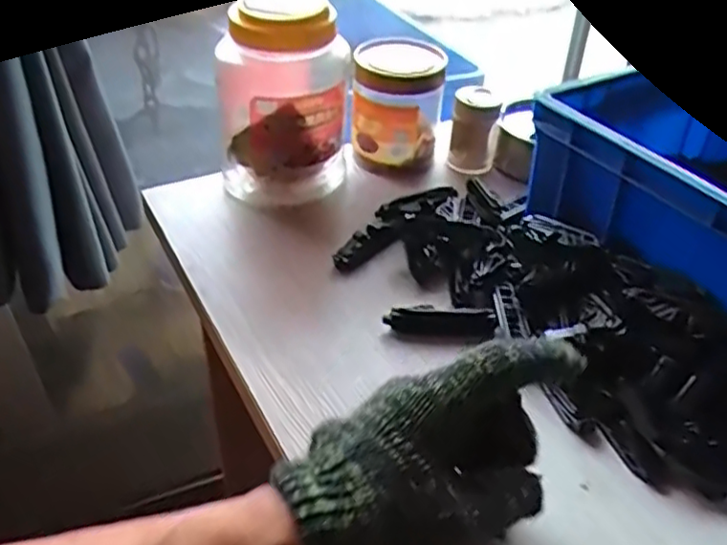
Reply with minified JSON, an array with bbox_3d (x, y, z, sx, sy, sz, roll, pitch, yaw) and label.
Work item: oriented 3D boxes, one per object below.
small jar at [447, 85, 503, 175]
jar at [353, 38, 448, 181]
[{"bbox_3d":[0.109,-0.141,0.673,0.045,0.080,0.038,9,39,9],"label":"small jar"},{"bbox_3d":[0.032,-0.159,0.661,0.085,0.117,0.072,4,39,3],"label":"jar"}]

